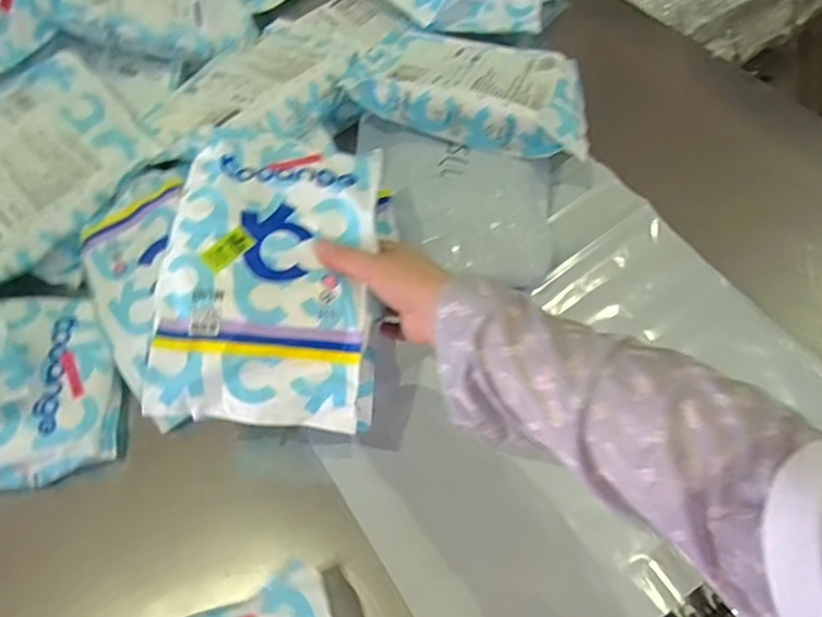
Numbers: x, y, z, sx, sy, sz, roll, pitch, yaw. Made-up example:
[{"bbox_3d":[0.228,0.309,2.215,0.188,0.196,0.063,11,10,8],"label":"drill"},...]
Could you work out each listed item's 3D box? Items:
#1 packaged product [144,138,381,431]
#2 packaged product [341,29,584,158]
[{"bbox_3d":[-0.118,-0.032,0.508,0.172,0.031,0.248,2,72,-5],"label":"packaged product"},{"bbox_3d":[0.074,-0.272,0.699,0.287,0.047,0.182,18,63,12],"label":"packaged product"}]

